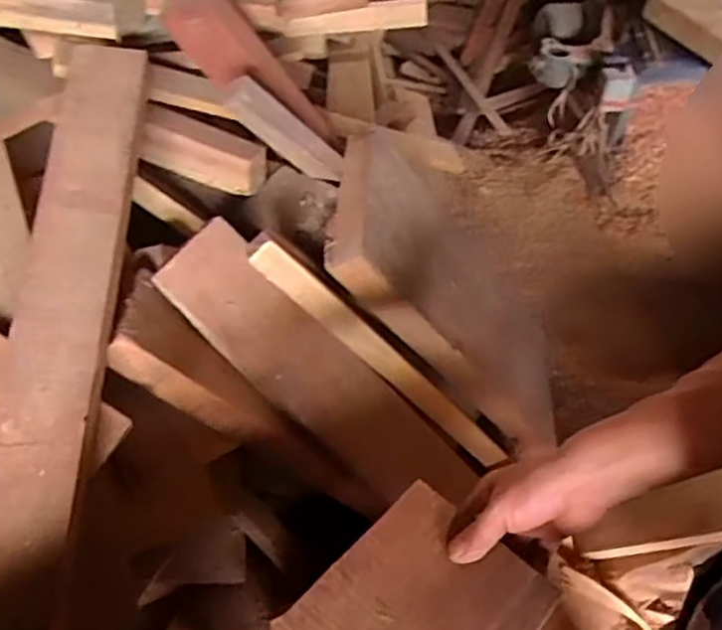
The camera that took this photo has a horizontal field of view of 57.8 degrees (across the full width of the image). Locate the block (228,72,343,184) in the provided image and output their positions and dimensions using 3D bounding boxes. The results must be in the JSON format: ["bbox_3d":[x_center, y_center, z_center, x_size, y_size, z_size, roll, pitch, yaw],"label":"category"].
[{"bbox_3d":[-0.114,-0.278,1.011,0.060,0.240,0.032,-46,53,12],"label":"block"}]

